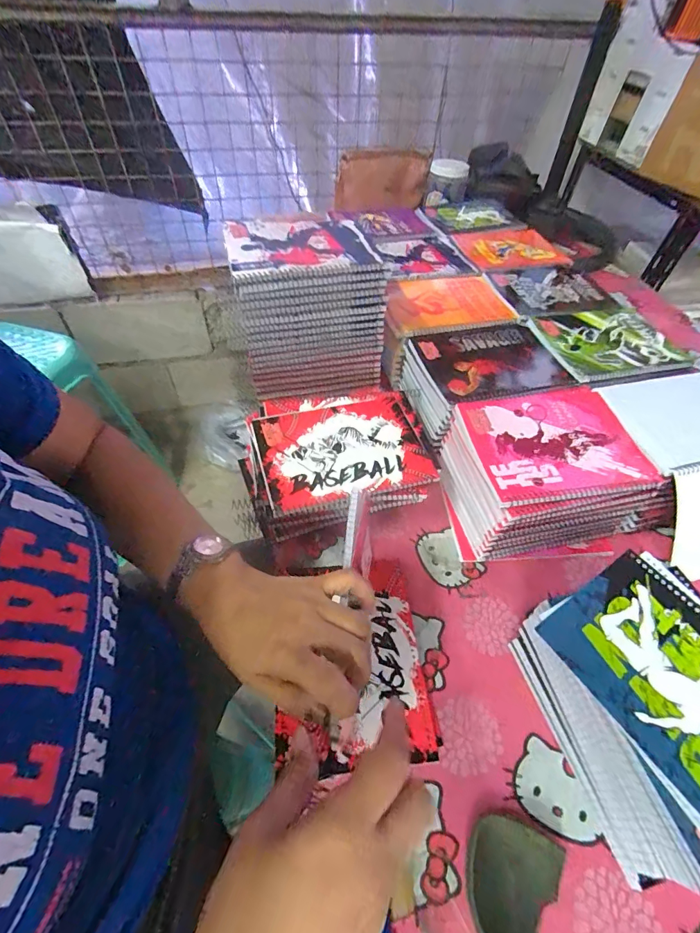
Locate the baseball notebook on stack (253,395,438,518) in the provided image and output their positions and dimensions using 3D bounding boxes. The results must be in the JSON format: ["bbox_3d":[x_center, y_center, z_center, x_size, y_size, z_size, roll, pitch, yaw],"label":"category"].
[{"bbox_3d":[-0.011,-0.022,0.515,0.196,0.017,0.152,-14,51,-12],"label":"baseball notebook on stack"}]

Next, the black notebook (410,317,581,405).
[{"bbox_3d":[0.204,-0.157,0.604,0.192,0.010,0.170,-13,51,-12],"label":"black notebook"}]

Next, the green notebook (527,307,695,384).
[{"bbox_3d":[0.396,-0.193,0.632,0.188,0.009,0.165,-10,51,-9],"label":"green notebook"}]

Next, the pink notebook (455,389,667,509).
[{"bbox_3d":[0.247,-0.030,0.498,0.201,0.018,0.152,-9,50,-8],"label":"pink notebook"}]

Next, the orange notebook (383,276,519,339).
[{"bbox_3d":[0.153,-0.277,0.700,0.216,0.021,0.149,-13,51,-11],"label":"orange notebook"}]

